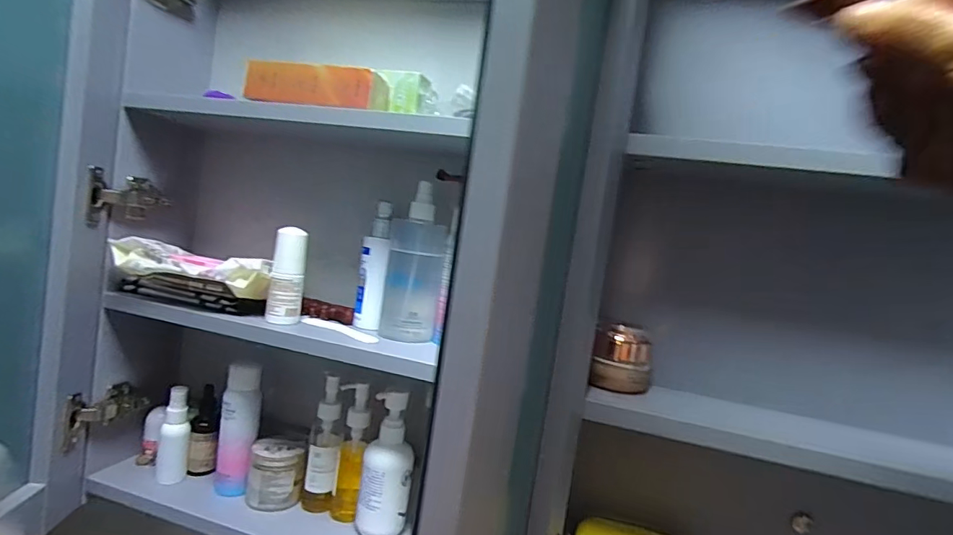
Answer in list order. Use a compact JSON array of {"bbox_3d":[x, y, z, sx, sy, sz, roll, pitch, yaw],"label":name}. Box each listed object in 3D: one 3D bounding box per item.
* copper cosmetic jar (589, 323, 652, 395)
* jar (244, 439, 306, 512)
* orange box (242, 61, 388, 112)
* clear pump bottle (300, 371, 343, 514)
[{"bbox_3d":[0.144,0.089,0.485,0.051,0.063,0.045,10,4,27],"label":"copper cosmetic jar"},{"bbox_3d":[-0.245,0.252,0.604,0.062,0.066,0.053,6,4,-24],"label":"jar"},{"bbox_3d":[-0.170,-0.191,0.527,0.157,0.041,0.040,9,4,12],"label":"orange box"},{"bbox_3d":[-0.182,0.216,0.591,0.038,0.166,0.039,7,4,-18],"label":"clear pump bottle"}]

